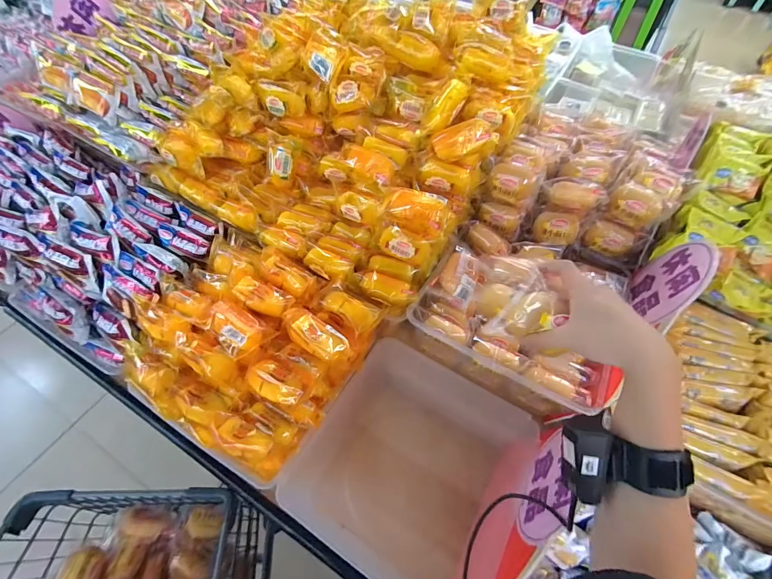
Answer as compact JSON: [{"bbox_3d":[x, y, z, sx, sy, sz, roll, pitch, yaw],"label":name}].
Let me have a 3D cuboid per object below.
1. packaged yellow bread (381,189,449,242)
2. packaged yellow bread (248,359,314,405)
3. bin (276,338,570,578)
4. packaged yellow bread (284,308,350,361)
[{"bbox_3d":[0.044,-0.115,0.534,0.094,0.070,0.053,10,57,5],"label":"packaged yellow bread"},{"bbox_3d":[-0.143,0.124,0.479,0.086,0.026,0.048,17,57,9],"label":"packaged yellow bread"},{"bbox_3d":[0.067,0.317,0.667,0.441,0.105,0.396,31,75,14],"label":"bin"},{"bbox_3d":[-0.091,0.060,0.470,0.090,0.028,0.041,25,59,14],"label":"packaged yellow bread"}]

